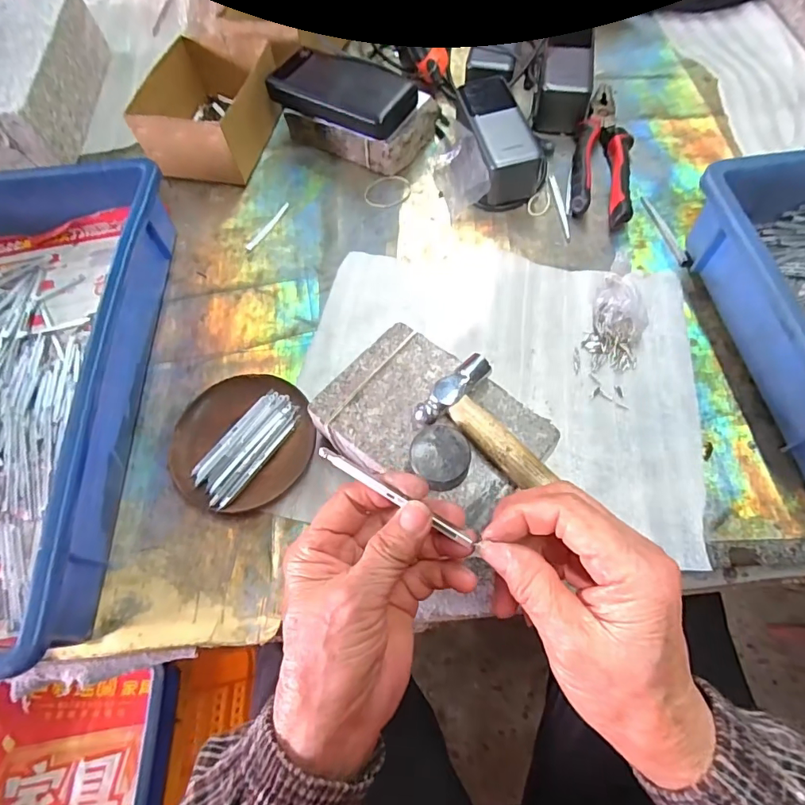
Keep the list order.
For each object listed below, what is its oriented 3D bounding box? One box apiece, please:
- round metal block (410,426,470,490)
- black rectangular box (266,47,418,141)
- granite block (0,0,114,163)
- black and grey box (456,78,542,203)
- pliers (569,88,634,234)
[{"bbox_3d":[0.024,0.035,0.302,0.035,0.020,0.038,-1,65,2],"label":"round metal block"},{"bbox_3d":[-0.062,-0.333,0.502,0.148,0.023,0.078,28,69,15],"label":"black rectangular box"},{"bbox_3d":[-0.455,-0.378,0.550,0.139,0.076,0.244,-3,65,1],"label":"granite block"},{"bbox_3d":[0.097,-0.281,0.500,0.065,0.055,0.145,-15,65,-4],"label":"black and grey box"},{"bbox_3d":[0.215,-0.271,0.507,0.057,0.025,0.213,10,66,8],"label":"pliers"}]

